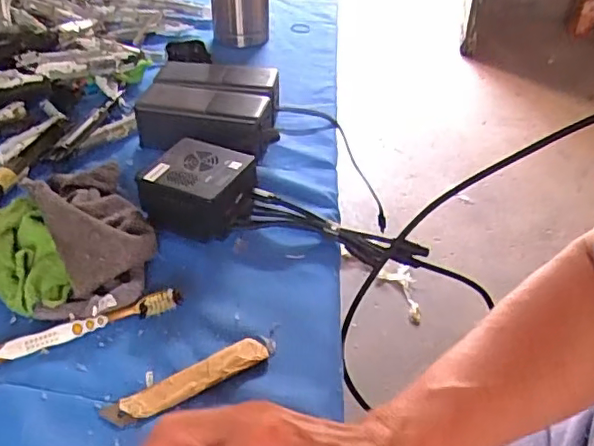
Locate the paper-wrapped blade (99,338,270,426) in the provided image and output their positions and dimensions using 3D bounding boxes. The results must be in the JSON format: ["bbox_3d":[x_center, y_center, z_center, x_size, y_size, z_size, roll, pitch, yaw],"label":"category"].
[{"bbox_3d":[-0.070,0.103,0.382,0.107,0.008,0.022,-21,45,-25],"label":"paper-wrapped blade"}]

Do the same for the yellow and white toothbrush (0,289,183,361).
[{"bbox_3d":[-0.173,0.079,0.407,0.185,0.017,0.015,-15,43,-20],"label":"yellow and white toothbrush"}]

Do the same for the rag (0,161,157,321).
[{"bbox_3d":[-0.190,0.008,0.466,0.138,0.042,0.171,-21,45,-26],"label":"rag"}]

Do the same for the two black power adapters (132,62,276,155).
[{"bbox_3d":[-0.086,-0.123,0.621,0.140,0.049,0.122,7,40,6],"label":"two black power adapters"}]

